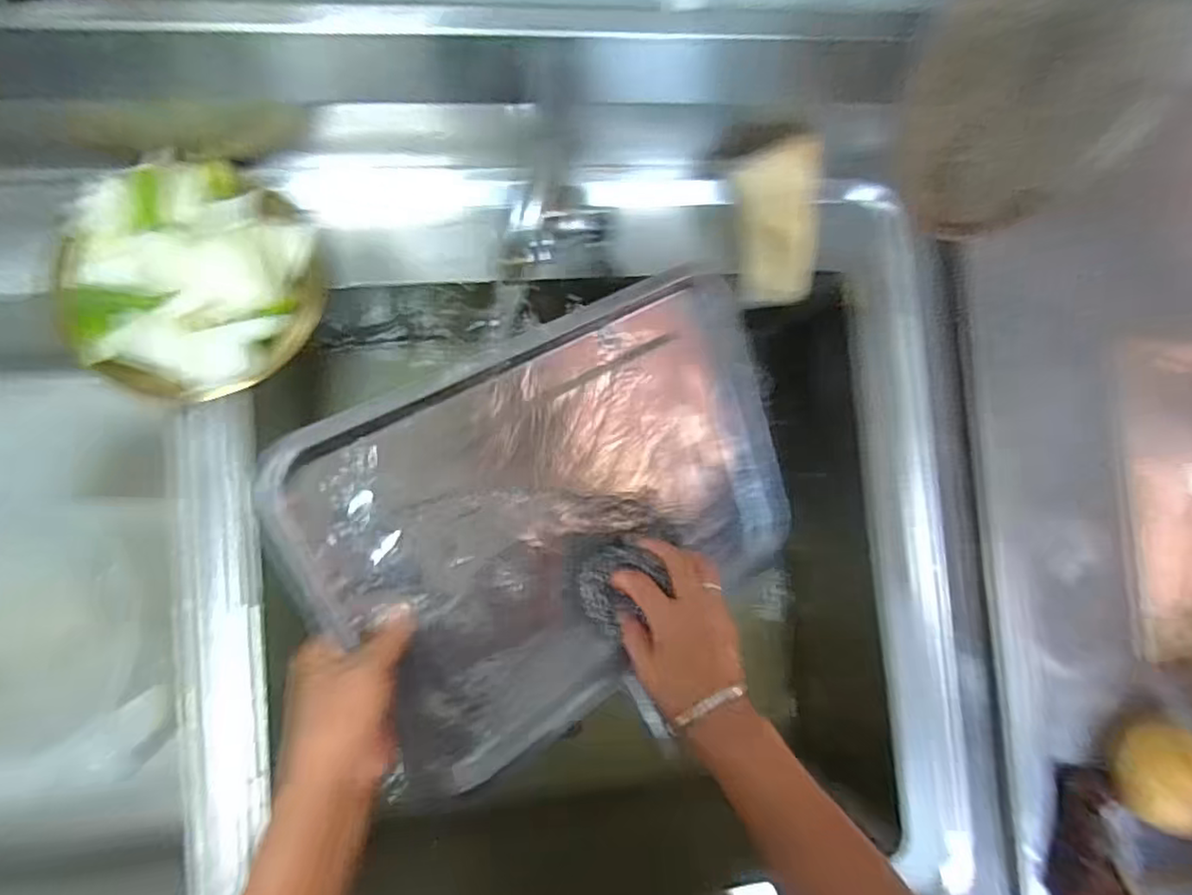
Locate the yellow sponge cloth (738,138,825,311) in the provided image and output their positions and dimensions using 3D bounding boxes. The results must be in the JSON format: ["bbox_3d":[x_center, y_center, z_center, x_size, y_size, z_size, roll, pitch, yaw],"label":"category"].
[{"bbox_3d":[0.150,-0.181,0.537,0.066,0.009,0.126,4,116,28],"label":"yellow sponge cloth"}]

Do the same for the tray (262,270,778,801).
[{"bbox_3d":[-0.010,0.046,0.510,0.385,0.021,0.281,-30,111,-26],"label":"tray"}]

